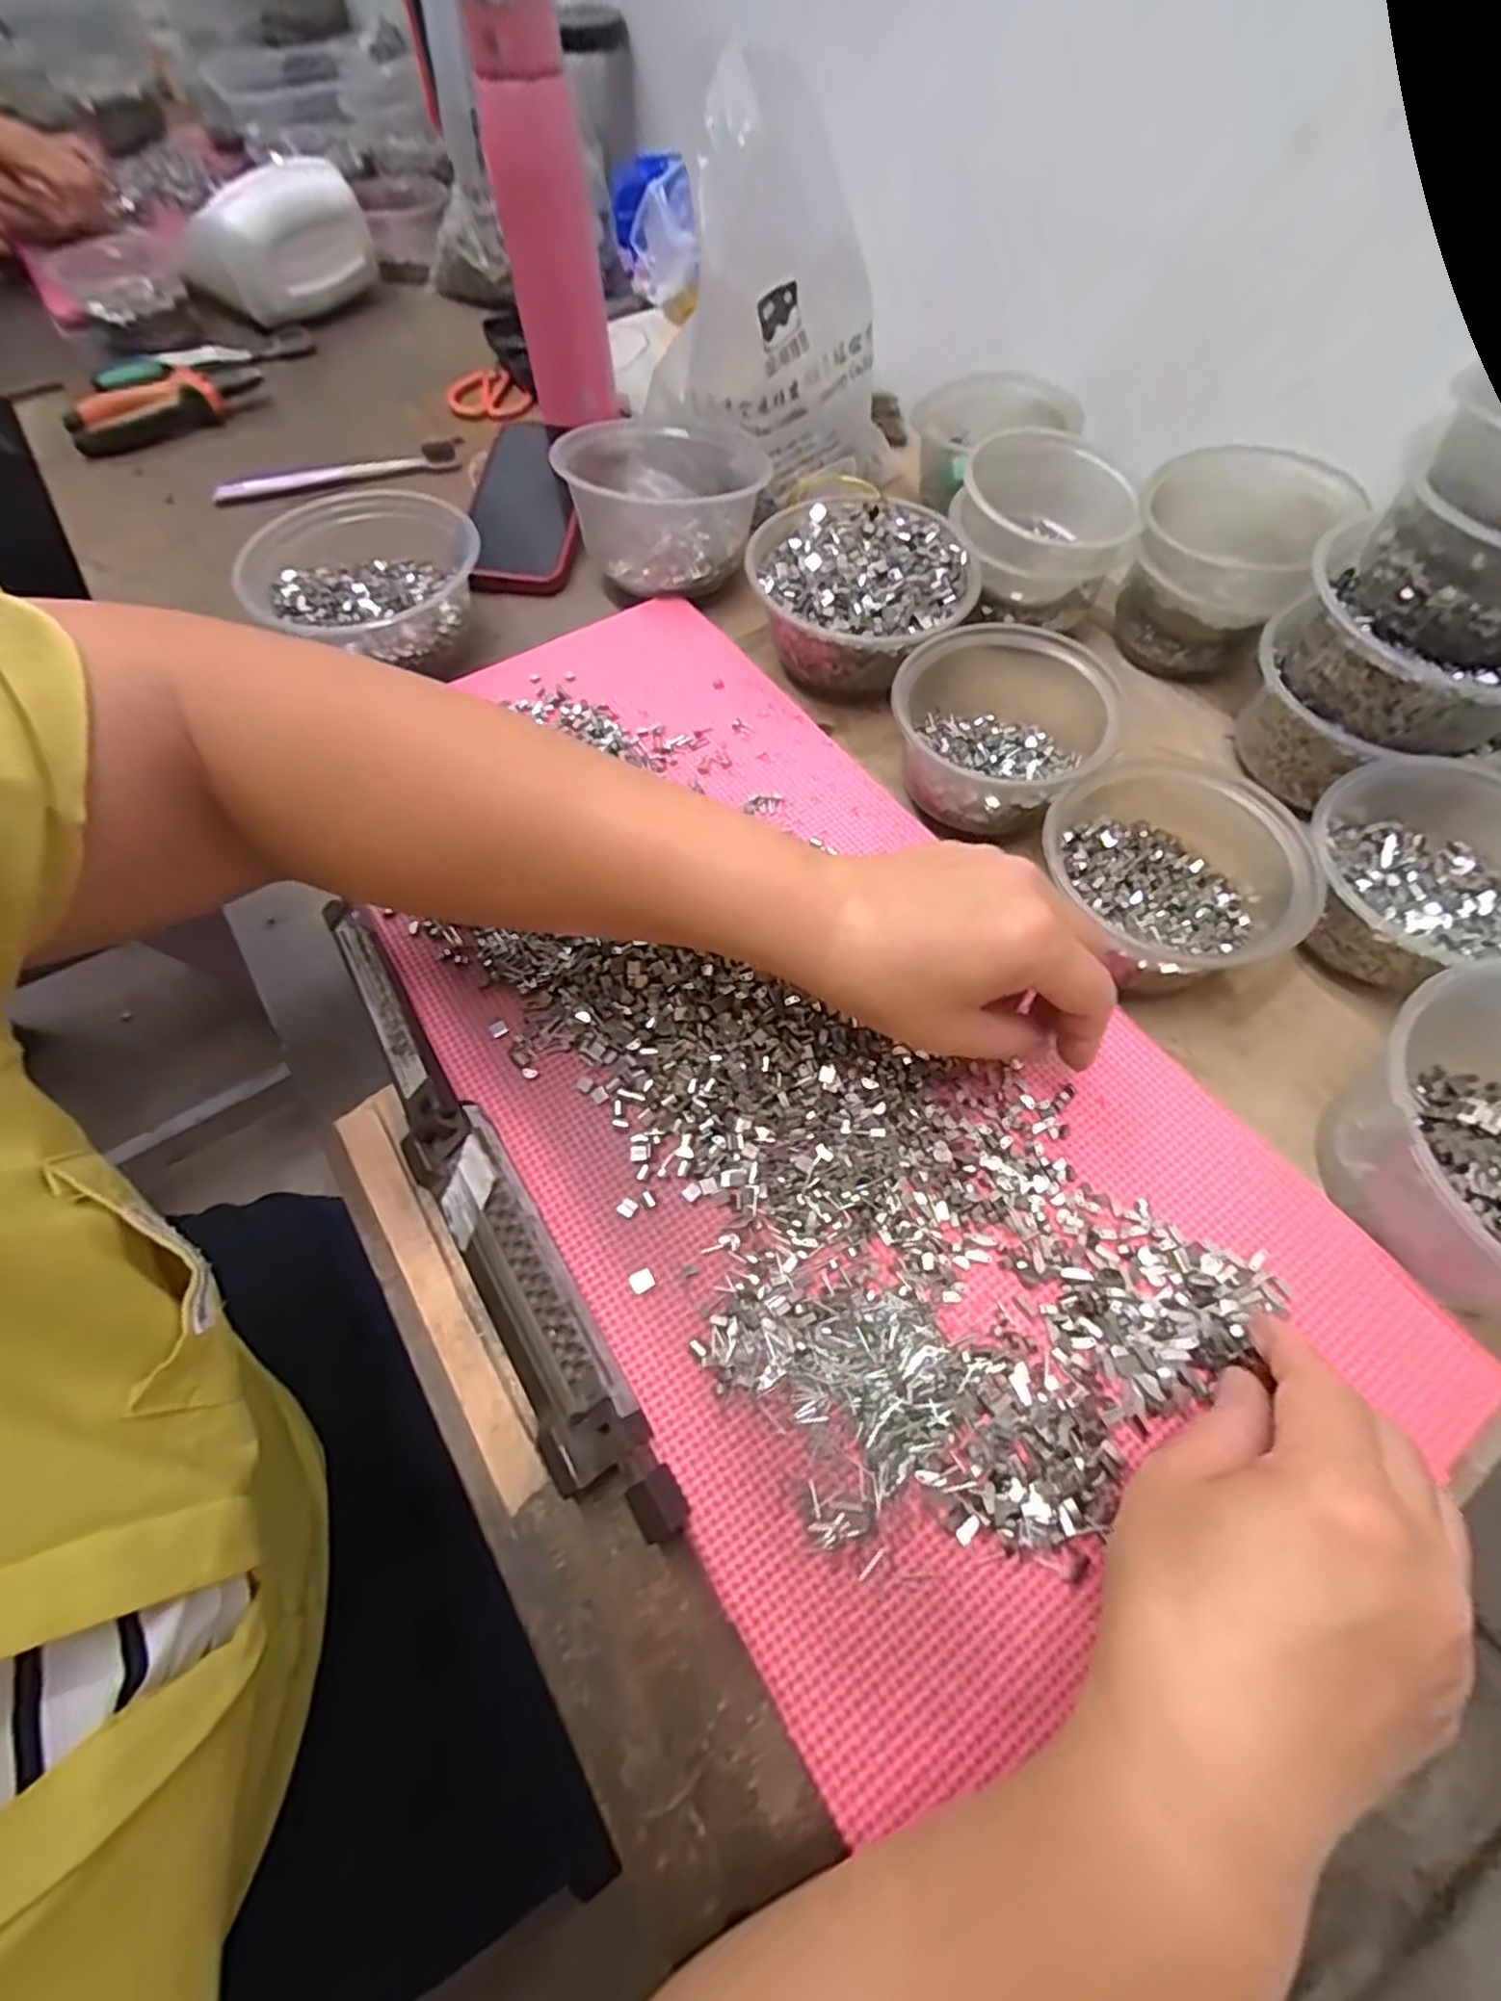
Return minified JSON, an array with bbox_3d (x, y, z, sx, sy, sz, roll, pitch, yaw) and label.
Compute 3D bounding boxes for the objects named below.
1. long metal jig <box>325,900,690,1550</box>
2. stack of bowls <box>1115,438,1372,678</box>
[{"bbox_3d":[-0.117,0.068,0.286,0.035,0.018,0.295,-31,66,-14],"label":"long metal jig"},{"bbox_3d":[0.282,-0.262,0.423,0.110,0.081,0.093,25,66,13],"label":"stack of bowls"}]

